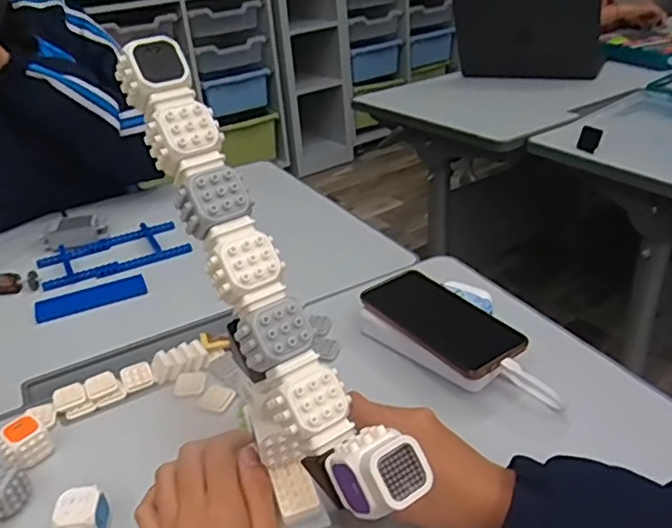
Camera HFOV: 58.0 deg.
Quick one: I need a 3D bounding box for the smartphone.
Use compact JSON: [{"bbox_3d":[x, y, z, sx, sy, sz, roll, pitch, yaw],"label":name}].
[{"bbox_3d":[0.101,0.052,0.583,0.078,0.012,0.159,-22,34,-27],"label":"smartphone"}]

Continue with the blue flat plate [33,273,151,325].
[{"bbox_3d":[-0.296,0.041,0.737,0.126,0.008,0.046,-15,32,-17],"label":"blue flat plate"}]

